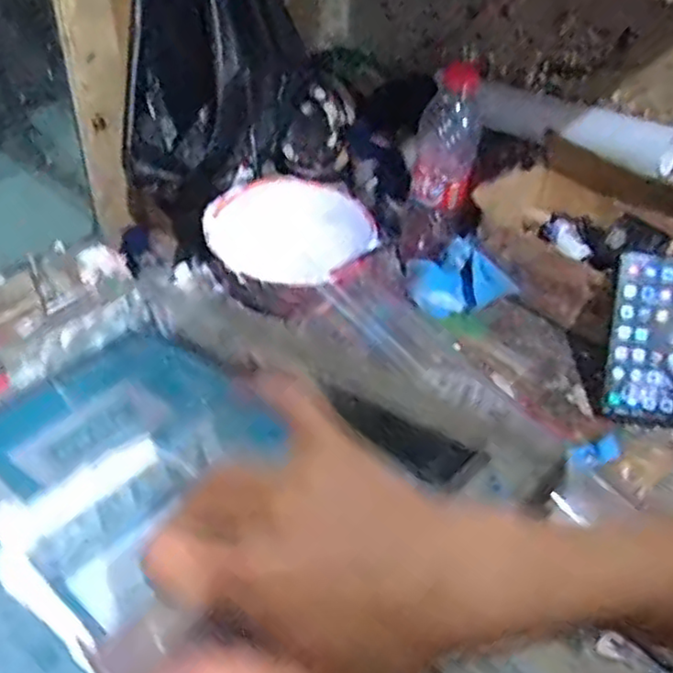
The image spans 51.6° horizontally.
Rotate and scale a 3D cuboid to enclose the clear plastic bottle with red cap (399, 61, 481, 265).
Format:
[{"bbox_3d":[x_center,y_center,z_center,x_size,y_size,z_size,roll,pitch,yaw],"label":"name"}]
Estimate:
[{"bbox_3d":[0.111,-0.183,0.738,0.068,0.177,0.060,9,46,6],"label":"clear plastic bottle with red cap"}]

